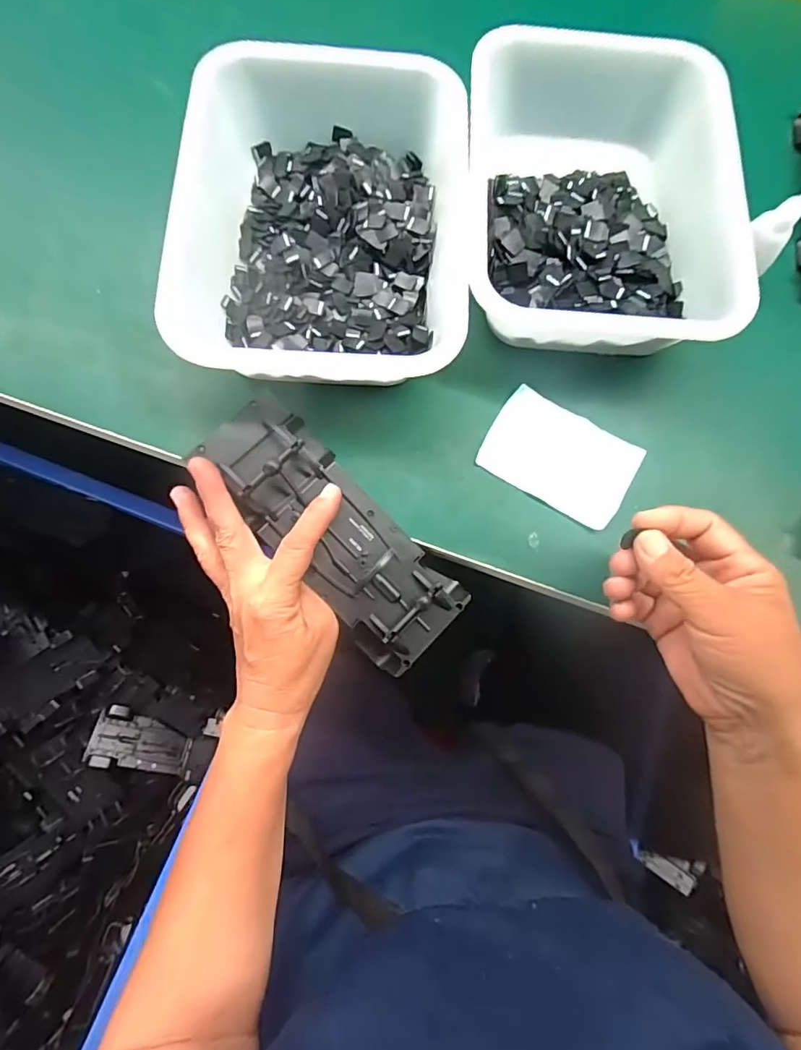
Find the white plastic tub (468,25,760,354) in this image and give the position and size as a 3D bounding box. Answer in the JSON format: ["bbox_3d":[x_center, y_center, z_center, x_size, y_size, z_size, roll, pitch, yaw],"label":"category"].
[{"bbox_3d":[0.139,-0.236,0.361,0.179,0.057,0.231,1,78,-1],"label":"white plastic tub"}]

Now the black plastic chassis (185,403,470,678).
[{"bbox_3d":[-0.044,0.004,0.323,0.070,0.030,0.192,-43,92,-10],"label":"black plastic chassis"}]

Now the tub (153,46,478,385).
[{"bbox_3d":[-0.052,-0.216,0.347,0.193,0.061,0.247,-1,78,-2],"label":"tub"}]

